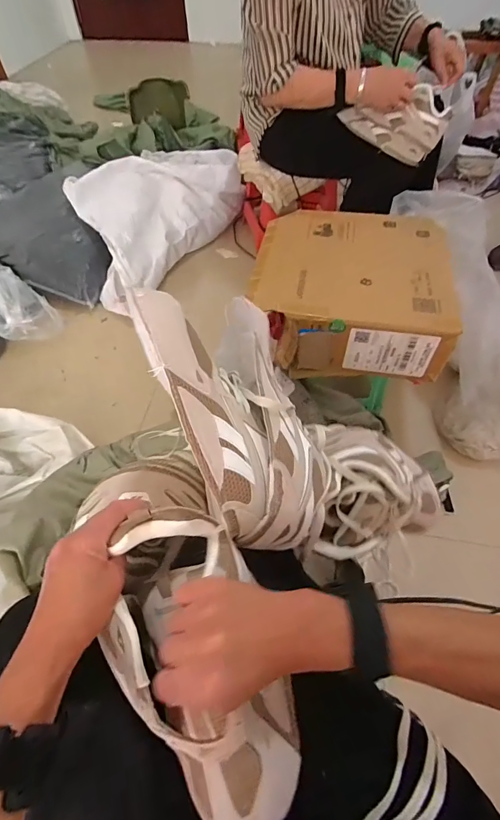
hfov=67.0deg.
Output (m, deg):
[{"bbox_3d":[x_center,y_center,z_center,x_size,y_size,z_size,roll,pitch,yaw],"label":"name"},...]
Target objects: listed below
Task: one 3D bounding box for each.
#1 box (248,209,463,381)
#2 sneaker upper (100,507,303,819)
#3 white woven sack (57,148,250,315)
[{"bbox_3d":[0.205,-0.268,0.810,0.376,0.147,0.382,7,56,5],"label":"box"},{"bbox_3d":[-0.040,0.204,0.302,0.123,0.065,0.244,-21,84,-13],"label":"sneaker upper"},{"bbox_3d":[-0.333,-0.703,1.322,0.374,0.210,0.781,25,59,16],"label":"white woven sack"}]

